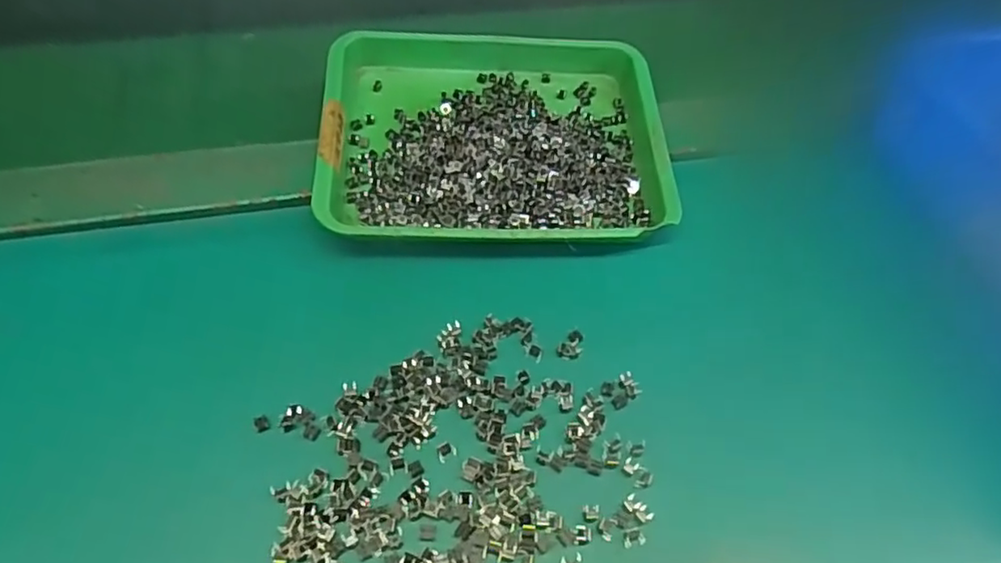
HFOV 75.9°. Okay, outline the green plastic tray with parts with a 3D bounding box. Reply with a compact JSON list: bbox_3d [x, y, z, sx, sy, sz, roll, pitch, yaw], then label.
[{"bbox_3d":[-0.004,-0.096,0.412,0.211,0.030,0.165,-1,54,-5],"label":"green plastic tray with parts"}]

